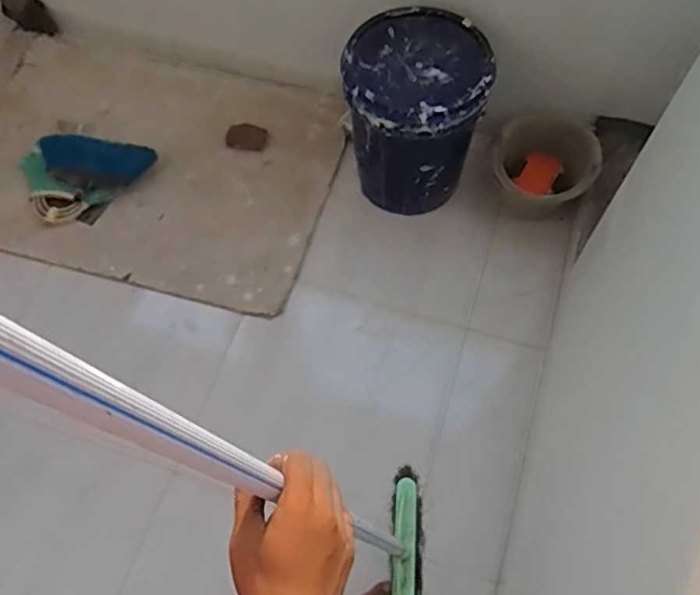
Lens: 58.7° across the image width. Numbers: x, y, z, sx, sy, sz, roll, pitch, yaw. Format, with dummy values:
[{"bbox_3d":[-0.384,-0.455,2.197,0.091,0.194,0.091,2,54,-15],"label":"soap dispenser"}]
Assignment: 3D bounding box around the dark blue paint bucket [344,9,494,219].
[{"bbox_3d":[0.146,-0.415,1.427,0.288,0.340,0.302,0,65,1],"label":"dark blue paint bucket"}]

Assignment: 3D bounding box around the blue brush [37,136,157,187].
[{"bbox_3d":[-0.668,-0.357,1.614,0.295,0.062,0.141,13,65,8],"label":"blue brush"}]

